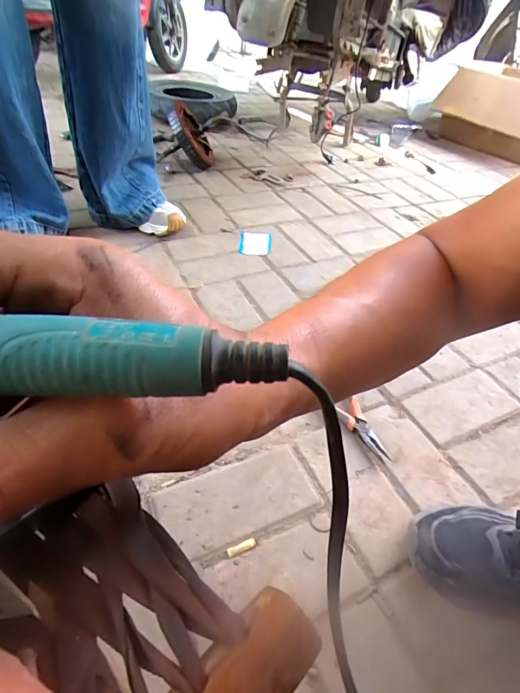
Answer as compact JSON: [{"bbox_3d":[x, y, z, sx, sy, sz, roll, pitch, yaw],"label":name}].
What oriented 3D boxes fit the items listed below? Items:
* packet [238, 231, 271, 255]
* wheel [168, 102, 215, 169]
[{"bbox_3d":[-0.011,-0.259,0.969,0.074,0.010,0.115,5,44,-2],"label":"packet"},{"bbox_3d":[-0.220,-0.677,1.268,0.046,0.205,0.183,-19,61,28],"label":"wheel"}]

